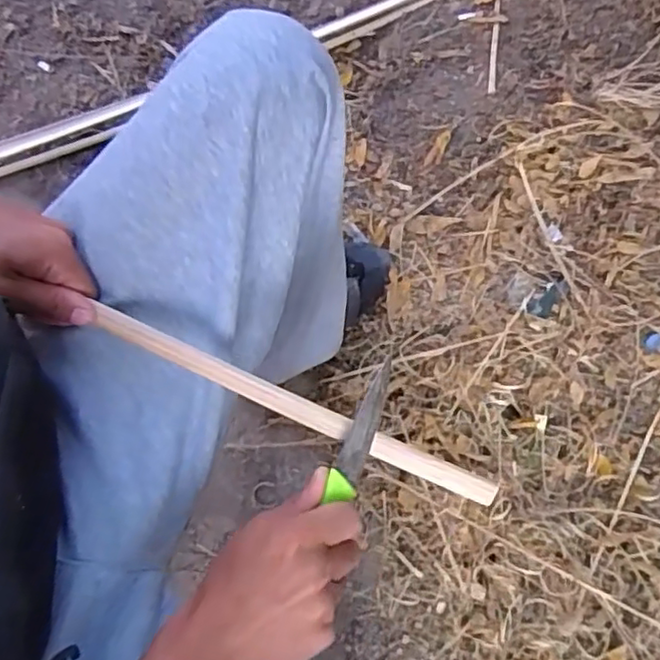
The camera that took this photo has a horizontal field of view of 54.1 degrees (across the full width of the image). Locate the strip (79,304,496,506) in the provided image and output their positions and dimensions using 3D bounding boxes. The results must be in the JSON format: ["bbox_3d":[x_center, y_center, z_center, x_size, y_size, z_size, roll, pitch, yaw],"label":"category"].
[{"bbox_3d":[-0.026,0.049,0.431,0.288,0.008,0.016,24,73,4],"label":"strip"}]

